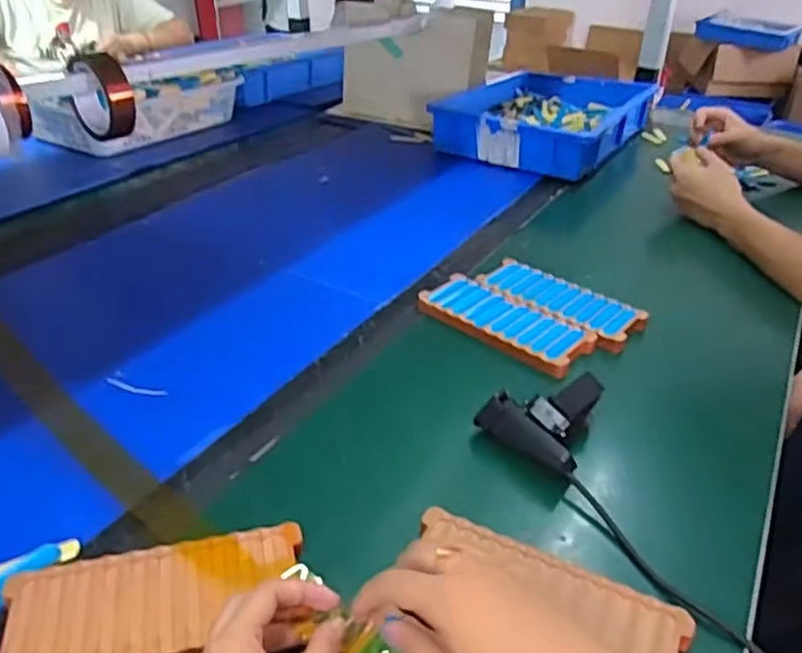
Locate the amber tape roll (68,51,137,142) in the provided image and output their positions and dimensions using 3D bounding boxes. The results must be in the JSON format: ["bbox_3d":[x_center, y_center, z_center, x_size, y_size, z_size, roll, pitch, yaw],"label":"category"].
[{"bbox_3d":[-0.367,-0.285,0.818,0.092,0.100,0.035,27,40,33],"label":"amber tape roll"}]

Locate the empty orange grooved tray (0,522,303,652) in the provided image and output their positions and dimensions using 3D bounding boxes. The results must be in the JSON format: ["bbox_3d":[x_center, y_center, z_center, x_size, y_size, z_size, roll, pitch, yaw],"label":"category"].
[{"bbox_3d":[-0.146,0.167,0.401,0.169,0.017,0.077,-6,34,-14],"label":"empty orange grooved tray"}]

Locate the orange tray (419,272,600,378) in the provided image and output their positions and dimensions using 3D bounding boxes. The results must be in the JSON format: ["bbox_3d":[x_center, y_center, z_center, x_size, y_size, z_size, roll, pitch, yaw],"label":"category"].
[{"bbox_3d":[0.104,-0.003,0.682,0.170,0.021,0.080,26,39,32],"label":"orange tray"}]

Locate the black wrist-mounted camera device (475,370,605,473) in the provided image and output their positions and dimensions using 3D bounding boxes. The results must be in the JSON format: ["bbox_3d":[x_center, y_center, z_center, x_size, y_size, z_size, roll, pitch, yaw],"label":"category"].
[{"bbox_3d":[0.122,0.071,0.542,0.078,0.046,0.095,28,40,33],"label":"black wrist-mounted camera device"}]

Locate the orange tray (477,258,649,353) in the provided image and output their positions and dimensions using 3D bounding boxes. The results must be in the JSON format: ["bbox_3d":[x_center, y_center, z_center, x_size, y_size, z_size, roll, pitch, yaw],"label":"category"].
[{"bbox_3d":[0.173,-0.027,0.725,0.172,0.017,0.074,27,40,33],"label":"orange tray"}]

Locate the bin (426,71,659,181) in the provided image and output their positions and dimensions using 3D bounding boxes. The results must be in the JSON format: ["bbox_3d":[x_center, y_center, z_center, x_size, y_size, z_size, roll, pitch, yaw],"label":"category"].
[{"bbox_3d":[0.265,-0.386,1.255,0.310,0.096,0.453,19,36,24],"label":"bin"}]

